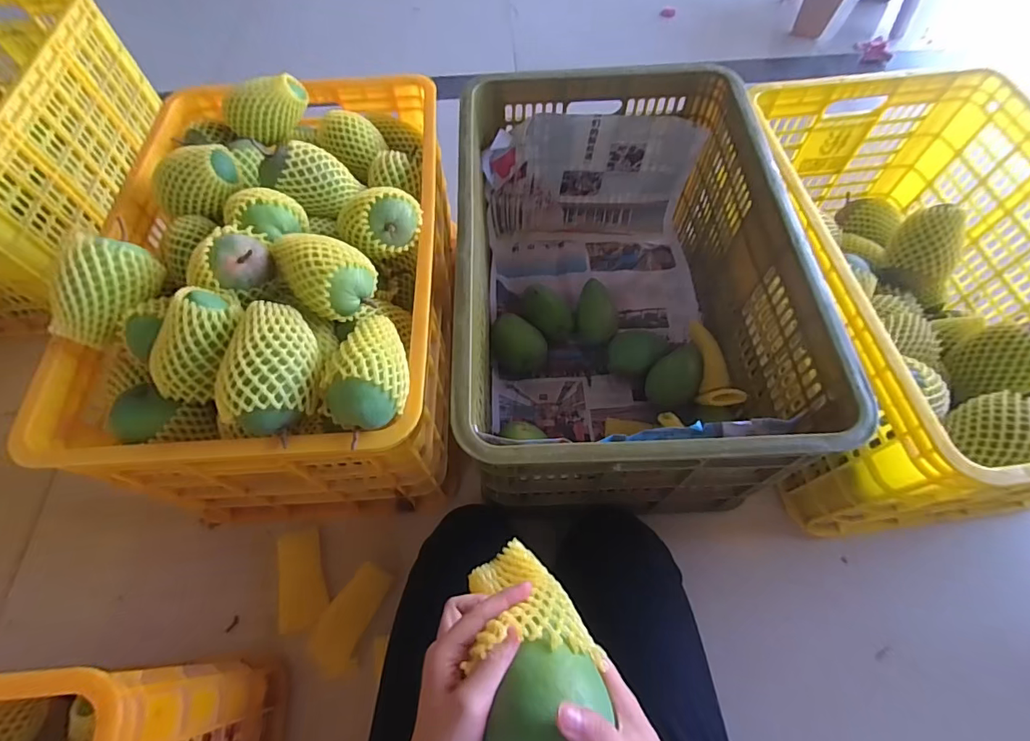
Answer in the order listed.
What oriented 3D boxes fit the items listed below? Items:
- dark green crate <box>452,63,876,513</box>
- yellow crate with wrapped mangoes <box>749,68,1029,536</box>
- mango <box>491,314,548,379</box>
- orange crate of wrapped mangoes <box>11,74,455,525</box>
[{"bbox_3d":[0.134,-0.114,0.709,0.397,0.313,0.584,-4,63,0],"label":"dark green crate"},{"bbox_3d":[0.551,-0.107,0.680,0.392,0.282,0.570,-7,63,-2],"label":"yellow crate with wrapped mangoes"},{"bbox_3d":[0.008,-0.039,0.794,0.089,0.068,0.087,-1,63,1],"label":"mango"},{"bbox_3d":[-0.300,-0.133,0.659,0.399,0.293,0.568,-4,63,-1],"label":"orange crate of wrapped mangoes"}]

